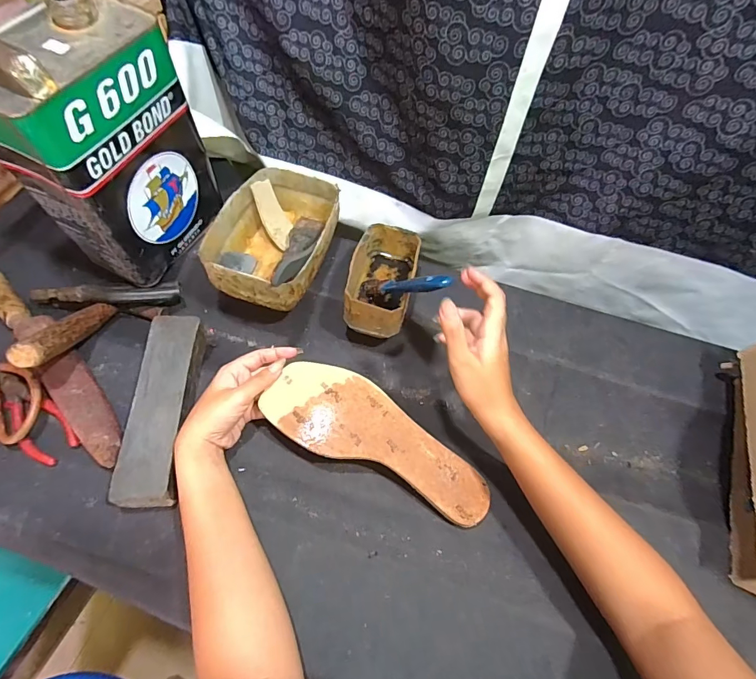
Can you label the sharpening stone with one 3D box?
[{"bbox_3d":[-0.219,0.069,0.431,0.055,0.042,0.194,-1,58,-6],"label":"sharpening stone"}]

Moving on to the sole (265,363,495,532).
[{"bbox_3d":[0.003,0.099,0.415,0.234,0.016,0.082,30,60,4],"label":"sole"}]

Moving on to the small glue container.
[{"bbox_3d":[0.006,-0.070,0.507,0.073,0.063,0.128,12,57,3],"label":"small glue container"}]

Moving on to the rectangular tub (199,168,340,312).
[{"bbox_3d":[-0.125,-0.124,0.523,0.125,0.065,0.185,15,58,4],"label":"rectangular tub"}]

